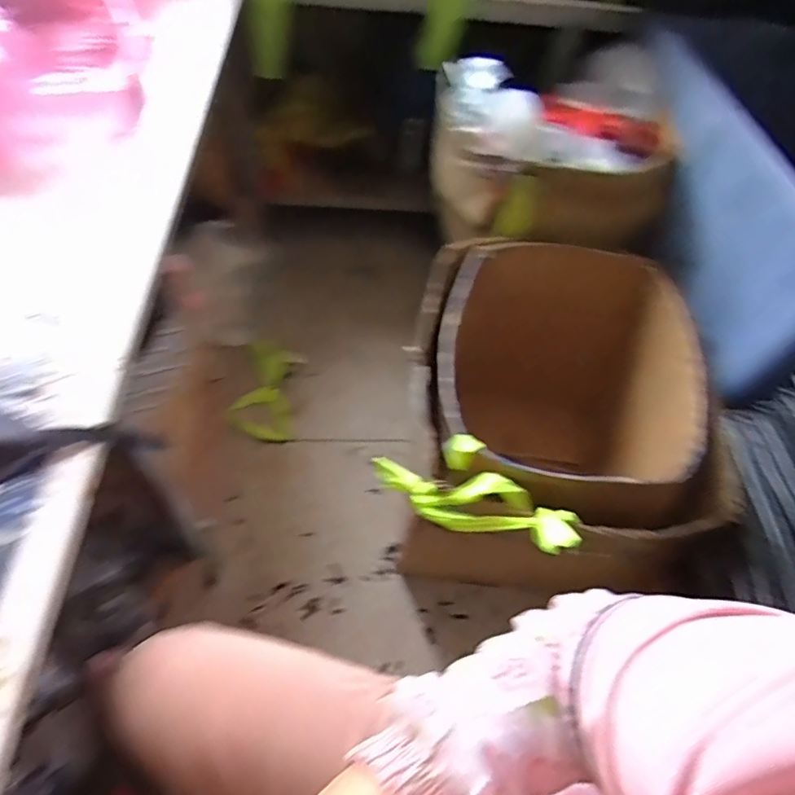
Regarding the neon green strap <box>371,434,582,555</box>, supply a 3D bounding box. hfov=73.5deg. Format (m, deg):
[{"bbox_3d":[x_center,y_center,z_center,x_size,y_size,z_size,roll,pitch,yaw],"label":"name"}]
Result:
[{"bbox_3d":[0.104,0.128,0.782,0.330,0.088,0.113,14,54,29],"label":"neon green strap"}]

